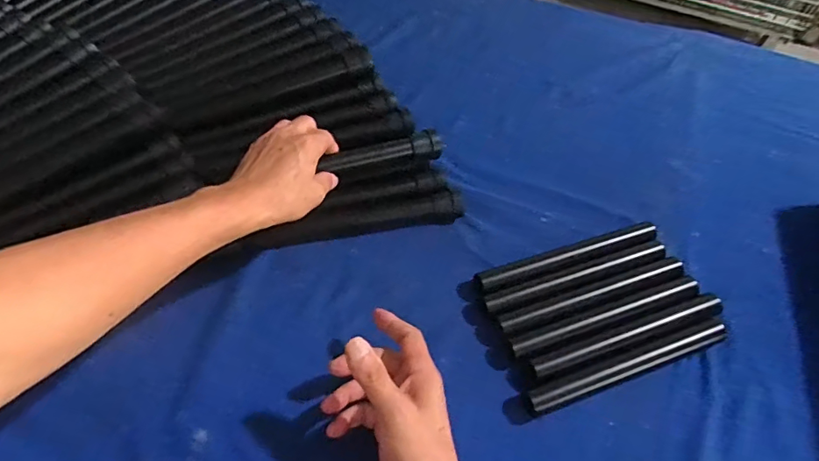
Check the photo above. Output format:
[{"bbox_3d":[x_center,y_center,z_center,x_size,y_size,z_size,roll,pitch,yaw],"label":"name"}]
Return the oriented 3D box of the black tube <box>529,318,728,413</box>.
[{"bbox_3d":[0.209,0.128,0.469,0.211,0.024,0.020,-14,56,-16],"label":"black tube"}]

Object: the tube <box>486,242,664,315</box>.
[{"bbox_3d":[0.178,0.050,0.523,0.210,0.019,0.021,-14,56,-15],"label":"tube"}]

